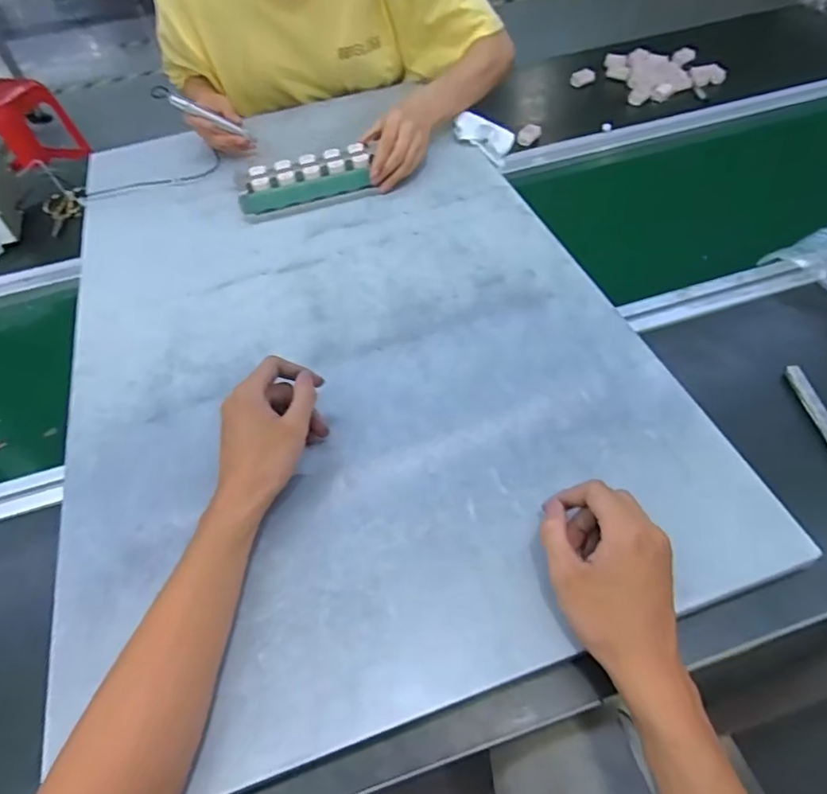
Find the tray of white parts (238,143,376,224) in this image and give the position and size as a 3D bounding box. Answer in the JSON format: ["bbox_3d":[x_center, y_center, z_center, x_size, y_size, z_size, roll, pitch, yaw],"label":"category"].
[{"bbox_3d":[-0.140,-0.278,0.698,0.171,0.043,0.056,-18,53,-8],"label":"tray of white parts"}]

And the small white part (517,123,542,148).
[{"bbox_3d":[0.173,-0.392,0.810,0.031,0.020,0.032,15,56,16],"label":"small white part"}]

